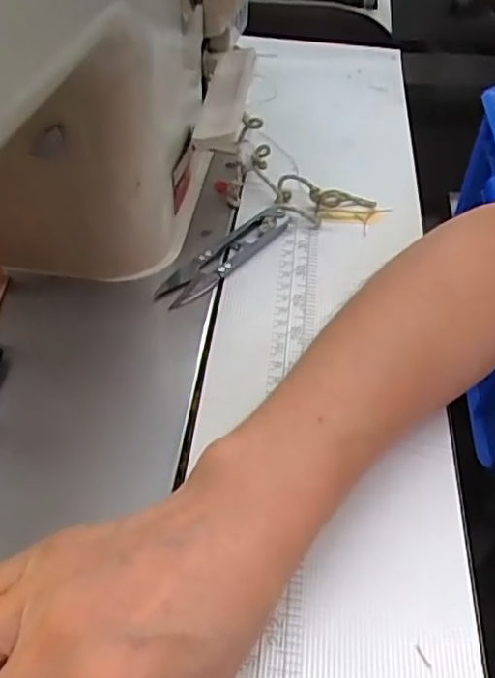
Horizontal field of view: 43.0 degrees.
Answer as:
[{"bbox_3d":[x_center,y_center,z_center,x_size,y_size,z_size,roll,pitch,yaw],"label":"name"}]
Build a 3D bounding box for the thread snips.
[{"bbox_3d":[-0.011,-0.050,0.370,0.025,0.008,0.105,34,53,25],"label":"thread snips"}]

